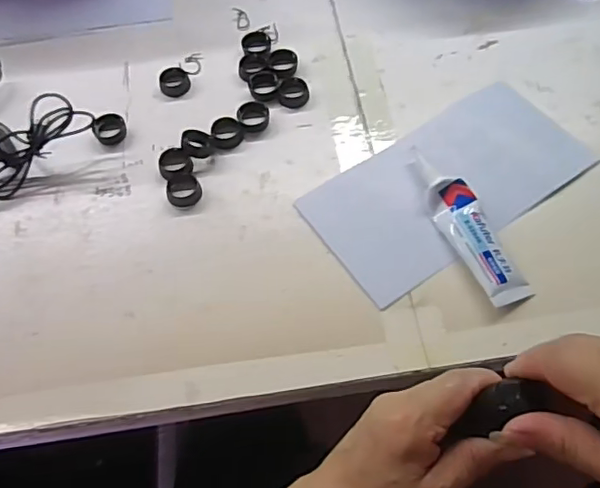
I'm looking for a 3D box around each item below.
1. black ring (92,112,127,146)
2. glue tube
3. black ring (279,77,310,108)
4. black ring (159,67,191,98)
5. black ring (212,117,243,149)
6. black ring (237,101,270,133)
[{"bbox_3d":[-0.171,-0.105,0.504,0.026,0.017,0.027,-1,62,2],"label":"black ring"},{"bbox_3d":[0.126,-0.018,0.433,0.032,0.019,0.146,-21,63,-9],"label":"glue tube"},{"bbox_3d":[-0.005,-0.141,0.517,0.028,0.012,0.026,-1,62,2],"label":"black ring"},{"bbox_3d":[-0.119,-0.153,0.530,0.028,0.012,0.027,-1,62,2],"label":"black ring"},{"bbox_3d":[-0.064,-0.099,0.496,0.027,0.008,0.029,-1,62,2],"label":"black ring"},{"bbox_3d":[-0.042,-0.116,0.502,0.028,0.012,0.027,-1,62,2],"label":"black ring"}]

